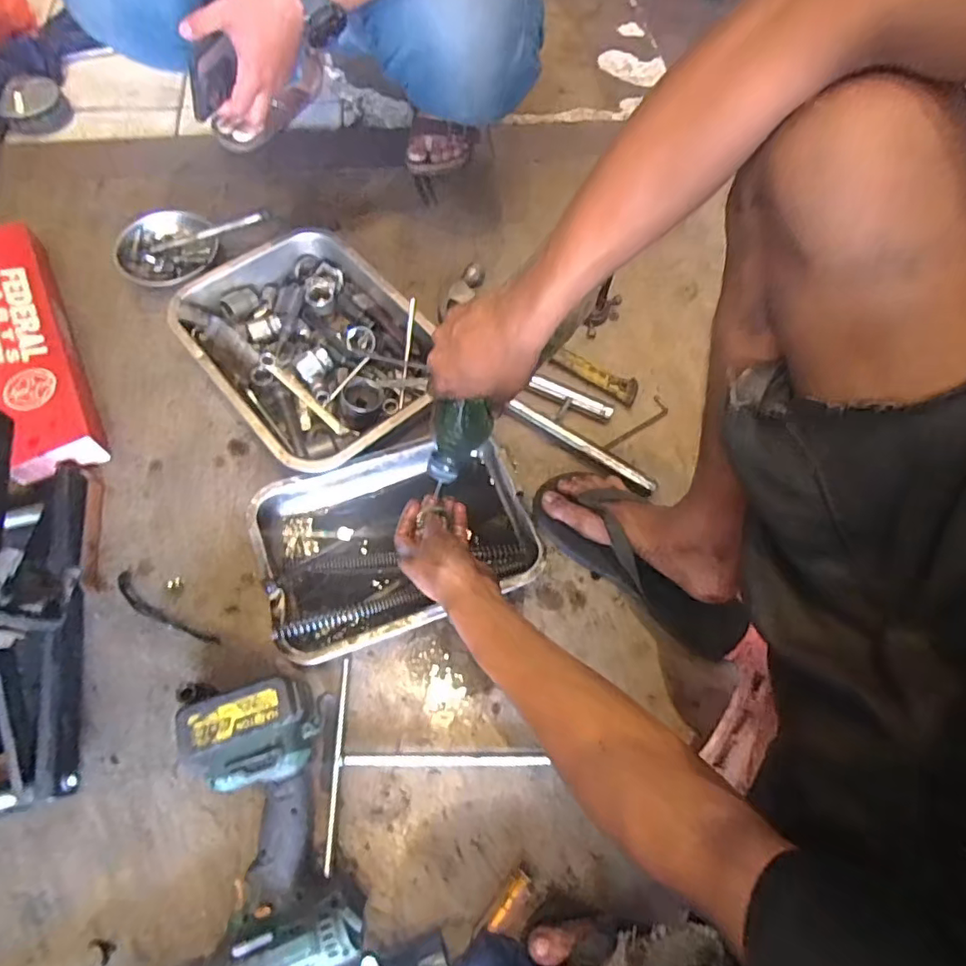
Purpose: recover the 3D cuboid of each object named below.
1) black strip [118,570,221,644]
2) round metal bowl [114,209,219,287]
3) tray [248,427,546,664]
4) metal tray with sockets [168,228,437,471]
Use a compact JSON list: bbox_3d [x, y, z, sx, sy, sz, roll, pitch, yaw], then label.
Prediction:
[{"bbox_3d":[-0.356,0.144,0.616,0.142,0.004,0.025,30,65,14],"label":"black strip"},{"bbox_3d":[-0.472,-0.344,0.839,0.140,0.042,0.144,1,64,-2],"label":"round metal bowl"},{"bbox_3d":[-0.097,0.065,0.640,0.302,0.060,0.212,-20,67,-12],"label":"tray"},{"bbox_3d":[-0.226,-0.178,0.743,0.251,0.075,0.345,-37,71,-18],"label":"metal tray with sockets"}]

